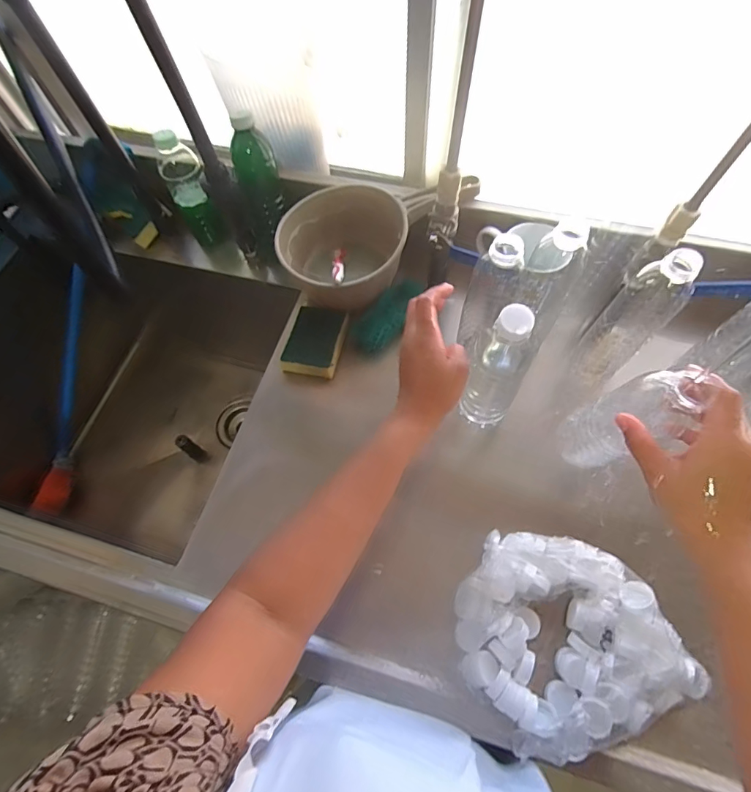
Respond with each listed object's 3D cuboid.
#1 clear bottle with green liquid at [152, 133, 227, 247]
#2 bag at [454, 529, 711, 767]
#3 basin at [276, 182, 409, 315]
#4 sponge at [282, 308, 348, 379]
[{"bbox_3d":[-0.272,-0.295,0.634,0.056,0.172,0.060,-24,66,-9],"label":"clear bottle with green liquid"},{"bbox_3d":[0.185,0.243,0.438,0.210,0.041,0.205,-30,67,-12],"label":"bag"},{"bbox_3d":[-0.040,-0.203,0.606,0.174,0.100,0.146,-33,68,-13],"label":"basin"},{"bbox_3d":[-0.085,-0.076,0.592,0.071,0.032,0.102,10,65,7],"label":"sponge"}]

